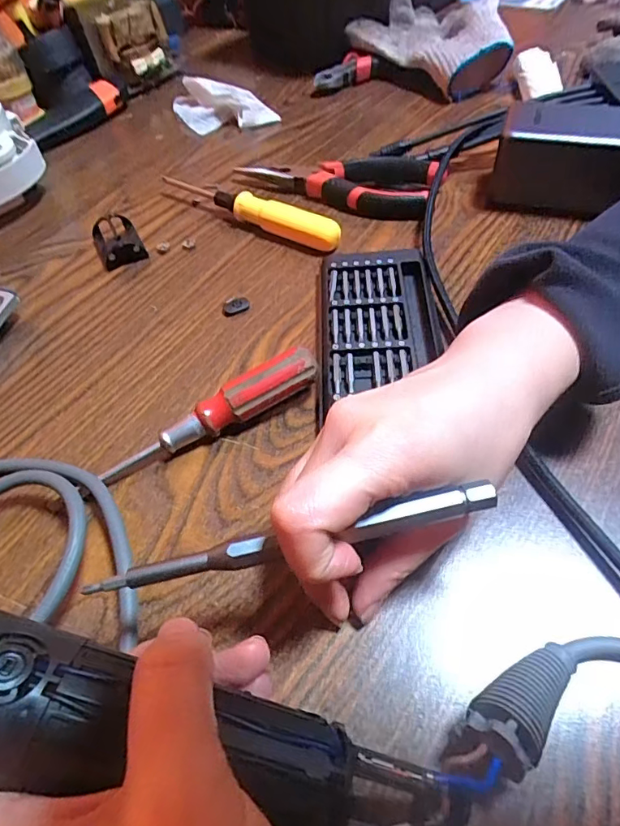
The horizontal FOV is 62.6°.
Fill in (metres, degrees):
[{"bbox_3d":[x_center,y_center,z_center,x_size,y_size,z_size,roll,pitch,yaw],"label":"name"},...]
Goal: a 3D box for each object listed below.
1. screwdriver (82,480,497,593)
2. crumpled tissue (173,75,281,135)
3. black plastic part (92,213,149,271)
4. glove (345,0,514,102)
[{"bbox_3d":[-0.004,0.042,0.168,0.134,0.006,0.010,-13,52,-1],"label":"screwdriver"},{"bbox_3d":[-0.091,-0.295,0.489,0.066,0.024,0.116,-38,58,-23],"label":"crumpled tissue"},{"bbox_3d":[-0.138,-0.124,0.364,0.030,0.017,0.050,-23,54,-14],"label":"black plastic part"},{"bbox_3d":[0.129,-0.386,0.508,0.115,0.067,0.167,-37,58,-23],"label":"glove"}]

